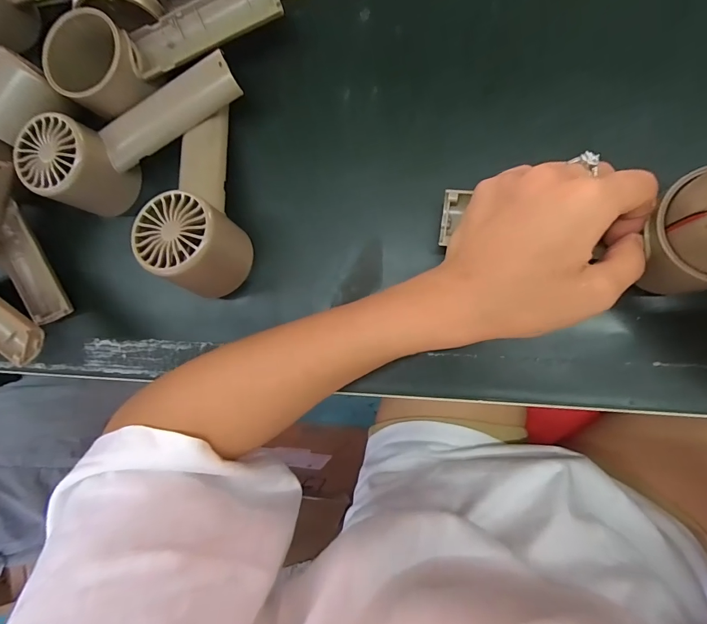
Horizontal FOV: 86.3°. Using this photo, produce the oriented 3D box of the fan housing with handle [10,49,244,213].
[{"bbox_3d":[-0.148,-0.119,0.262,0.153,0.045,0.063,-17,92,9],"label":"fan housing with handle"}]

